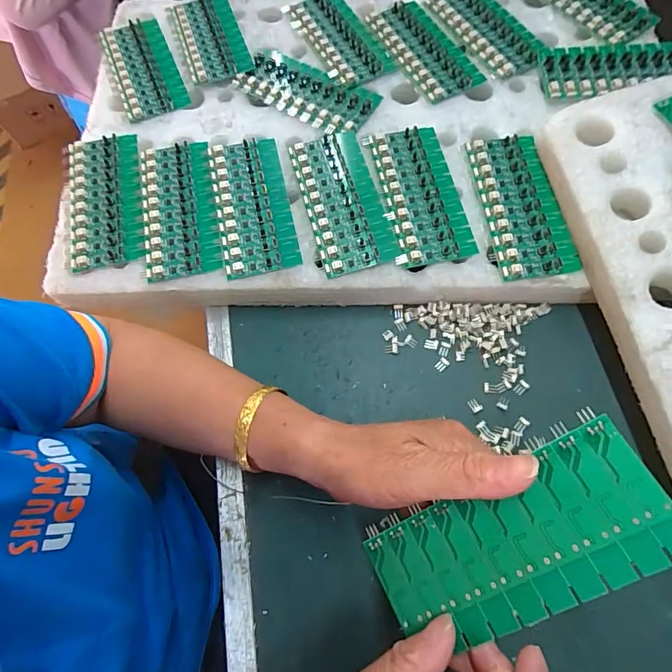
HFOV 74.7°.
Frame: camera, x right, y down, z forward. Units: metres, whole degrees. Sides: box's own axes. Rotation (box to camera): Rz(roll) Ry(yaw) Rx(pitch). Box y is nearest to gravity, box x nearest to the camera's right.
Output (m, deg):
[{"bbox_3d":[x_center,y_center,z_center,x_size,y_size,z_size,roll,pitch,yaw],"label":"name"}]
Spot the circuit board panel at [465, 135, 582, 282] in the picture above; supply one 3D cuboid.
[{"bbox_3d":[0.154,-0.110,0.368,0.062,0.007,0.135,-8,69,0],"label":"circuit board panel"}]

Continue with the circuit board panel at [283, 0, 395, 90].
[{"bbox_3d":[0.000,-0.309,0.452,0.062,0.005,0.138,-26,70,-7],"label":"circuit board panel"}]

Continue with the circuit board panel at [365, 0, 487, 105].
[{"bbox_3d":[0.088,-0.290,0.440,0.062,0.005,0.135,-26,71,-7],"label":"circuit board panel"}]

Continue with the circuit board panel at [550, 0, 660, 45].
[{"bbox_3d":[0.254,-0.342,0.447,0.057,0.008,0.137,-33,71,-9],"label":"circuit board panel"}]

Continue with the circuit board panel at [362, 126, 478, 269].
[{"bbox_3d":[0.071,-0.124,0.376,0.064,0.004,0.137,-11,69,-1],"label":"circuit board panel"}]

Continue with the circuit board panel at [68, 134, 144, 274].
[{"bbox_3d":[-0.206,-0.123,0.390,0.060,0.004,0.137,-13,69,-2],"label":"circuit board panel"}]

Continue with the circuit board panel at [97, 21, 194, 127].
[{"bbox_3d":[-0.196,-0.275,0.448,0.061,0.005,0.138,-23,70,-6],"label":"circuit board panel"}]

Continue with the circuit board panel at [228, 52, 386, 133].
[{"bbox_3d":[-0.029,-0.239,0.427,0.132,0.005,0.066,30,74,13],"label":"circuit board panel"}]

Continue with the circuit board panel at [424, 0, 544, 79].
[{"bbox_3d":[0.153,-0.312,0.445,0.060,0.006,0.132,-27,71,-7],"label":"circuit board panel"}]

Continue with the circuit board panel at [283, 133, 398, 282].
[{"bbox_3d":[0.004,-0.118,0.376,0.062,0.005,0.139,-15,70,-3],"label":"circuit board panel"}]

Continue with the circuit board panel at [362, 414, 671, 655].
[{"bbox_3d":[0.082,0.099,0.211,0.138,0.004,0.064,-31,69,18],"label":"circuit board panel"}]

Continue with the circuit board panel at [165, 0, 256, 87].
[{"bbox_3d":[-0.132,-0.314,0.461,0.064,0.008,0.144,-18,66,-7],"label":"circuit board panel"}]

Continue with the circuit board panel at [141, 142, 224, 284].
[{"bbox_3d":[-0.136,-0.113,0.383,0.062,0.005,0.137,-12,69,-2],"label":"circuit board panel"}]

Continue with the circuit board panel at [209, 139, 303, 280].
[{"bbox_3d":[-0.072,-0.115,0.379,0.061,0.005,0.135,-13,69,-2],"label":"circuit board panel"}]

